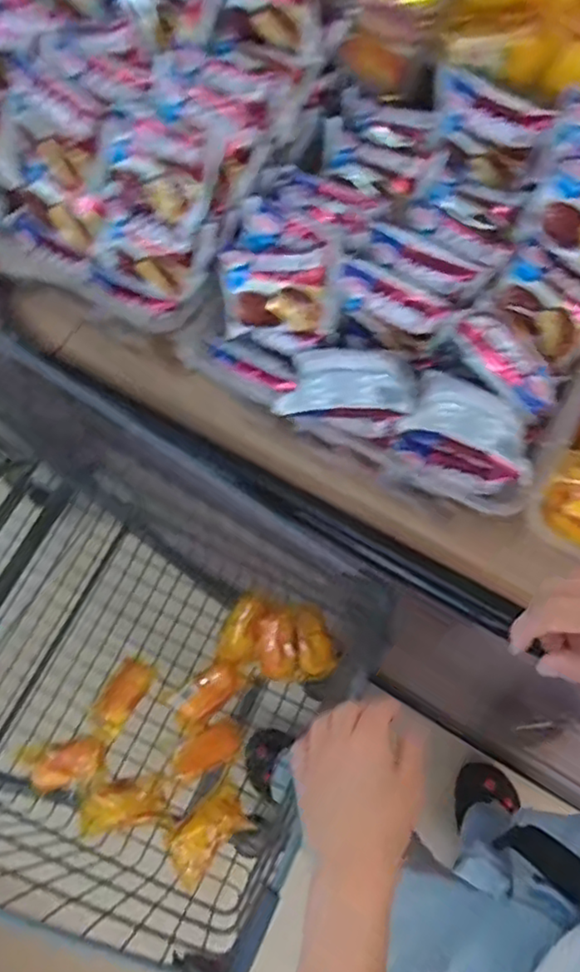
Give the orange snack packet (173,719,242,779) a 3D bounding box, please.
[{"bbox_3d":[-0.097,0.311,0.768,0.085,0.017,0.041,-30,71,-12],"label":"orange snack packet"}]

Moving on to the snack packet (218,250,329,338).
[{"bbox_3d":[-0.012,-0.157,0.521,0.083,0.060,0.047,5,68,2],"label":"snack packet"}]

